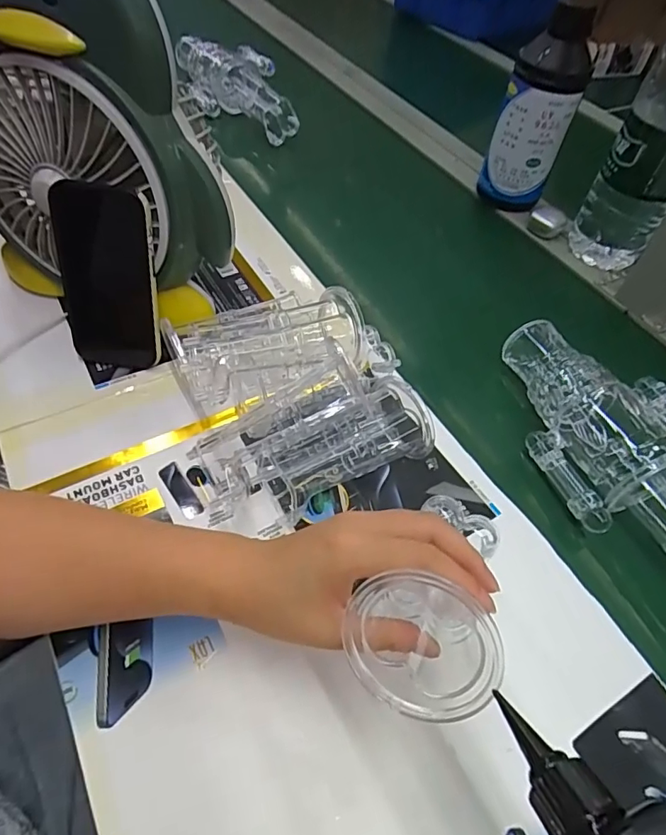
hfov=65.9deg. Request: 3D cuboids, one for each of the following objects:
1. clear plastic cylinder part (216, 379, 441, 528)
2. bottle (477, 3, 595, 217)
[{"bbox_3d":[-0.003,0.027,0.396,0.168,0.055,0.065,-24,60,-20],"label":"clear plastic cylinder part"},{"bbox_3d":[0.245,-0.365,0.628,0.084,0.208,0.073,22,54,11],"label":"bottle"}]

